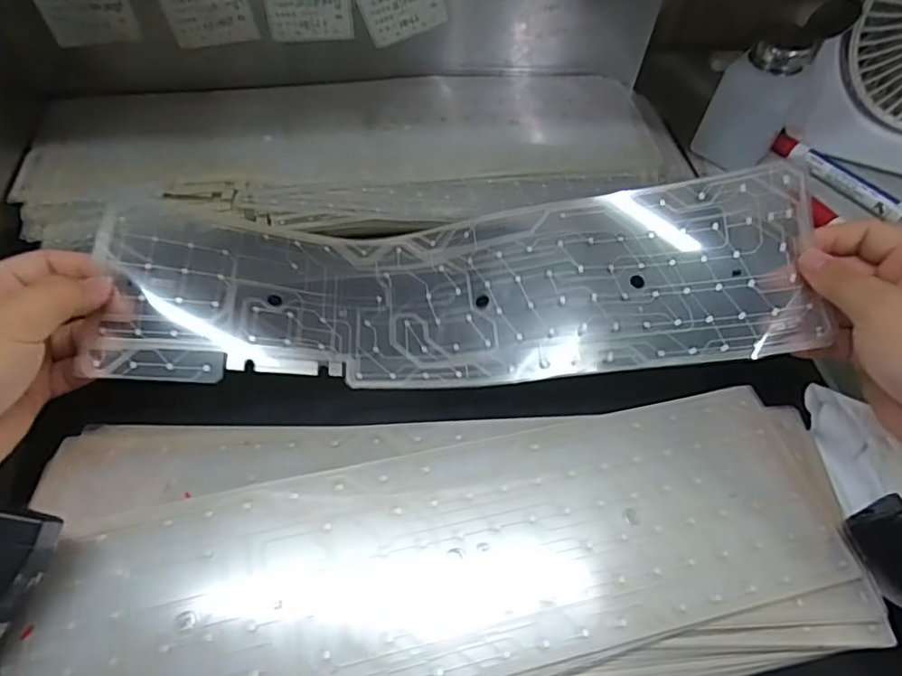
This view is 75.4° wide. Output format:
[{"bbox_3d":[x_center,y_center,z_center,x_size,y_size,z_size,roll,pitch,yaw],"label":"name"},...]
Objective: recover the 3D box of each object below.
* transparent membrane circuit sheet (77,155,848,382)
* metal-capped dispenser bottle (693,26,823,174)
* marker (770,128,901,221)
[{"bbox_3d":[0.008,-0.034,0.339,0.391,0.051,0.108,-4,61,-3],"label":"transparent membrane circuit sheet"},{"bbox_3d":[0.241,-0.190,0.457,0.056,0.094,0.066,32,59,19],"label":"metal-capped dispenser bottle"},{"bbox_3d":[0.309,-0.130,0.468,0.017,0.020,0.111,-32,62,-23],"label":"marker"}]

